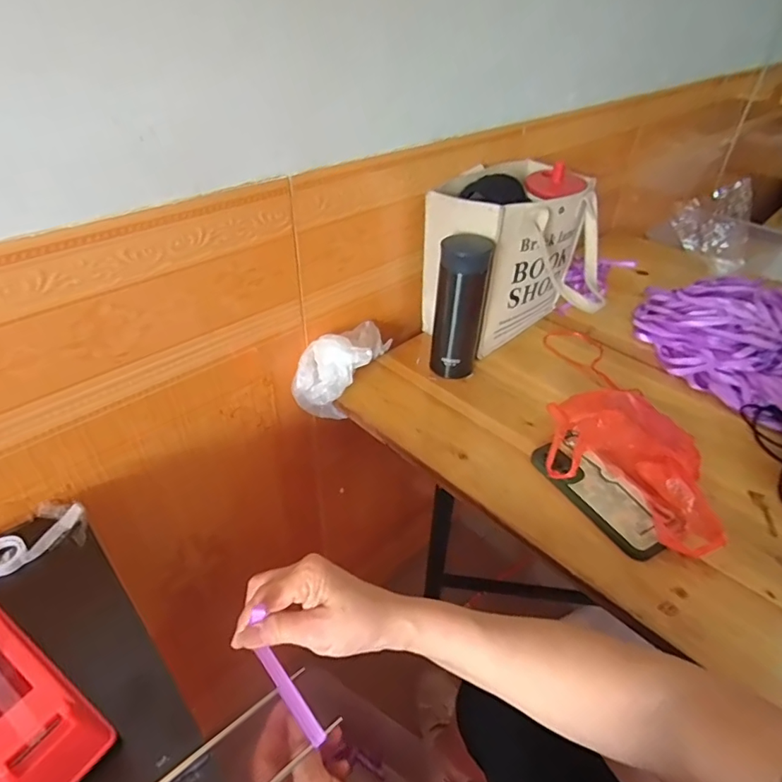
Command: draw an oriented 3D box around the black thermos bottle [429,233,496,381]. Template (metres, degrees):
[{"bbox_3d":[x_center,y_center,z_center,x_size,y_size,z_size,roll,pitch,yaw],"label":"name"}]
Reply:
[{"bbox_3d":[0.092,-0.110,0.695,0.061,0.193,0.059,15,39,16],"label":"black thermos bottle"}]

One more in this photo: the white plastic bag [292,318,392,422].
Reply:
[{"bbox_3d":[-0.070,-0.031,0.728,0.098,0.126,0.153,12,40,12],"label":"white plastic bag"}]

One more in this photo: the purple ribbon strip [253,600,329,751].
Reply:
[{"bbox_3d":[-0.074,0.221,0.376,0.011,0.004,0.075,-36,73,-15],"label":"purple ribbon strip"}]

